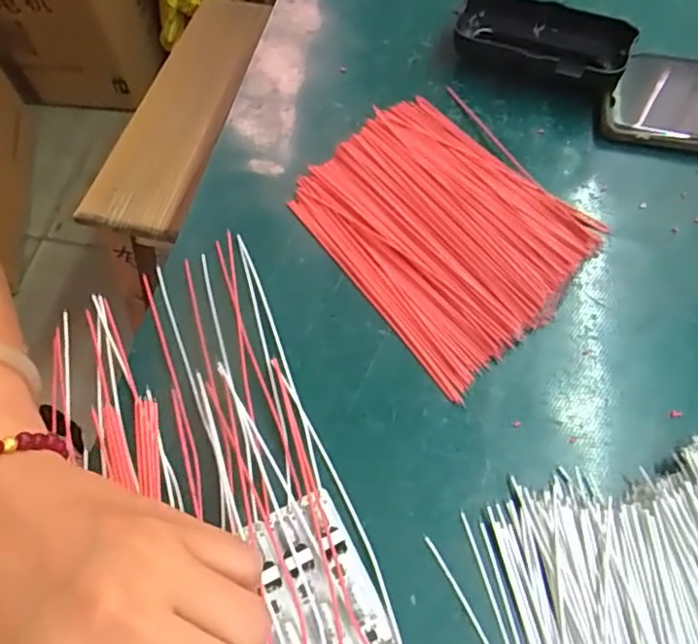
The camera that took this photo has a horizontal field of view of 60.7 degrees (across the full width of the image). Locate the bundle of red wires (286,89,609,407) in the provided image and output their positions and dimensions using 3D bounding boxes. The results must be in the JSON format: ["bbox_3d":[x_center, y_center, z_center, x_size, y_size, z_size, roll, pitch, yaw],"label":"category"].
[{"bbox_3d":[0.055,-0.057,0.325,0.129,0.017,0.149,-35,68,-17],"label":"bundle of red wires"}]

